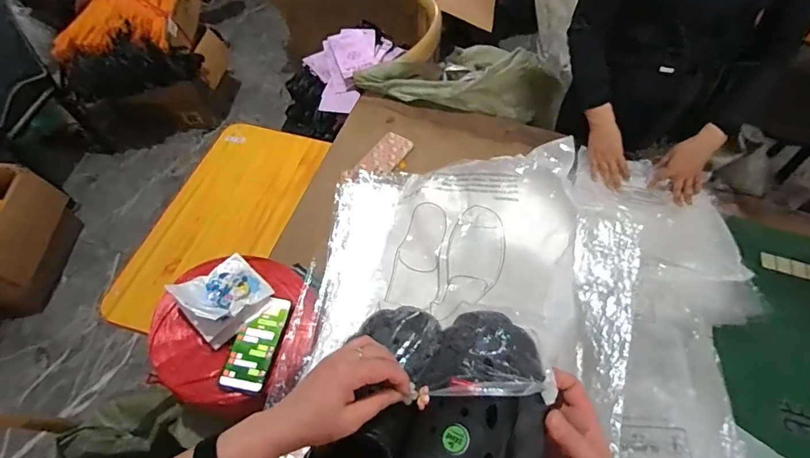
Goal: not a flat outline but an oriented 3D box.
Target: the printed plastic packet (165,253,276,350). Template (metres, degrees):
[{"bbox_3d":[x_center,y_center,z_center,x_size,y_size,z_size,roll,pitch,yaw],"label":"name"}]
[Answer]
[{"bbox_3d":[-0.310,0.110,0.770,0.122,0.056,0.131,39,65,23],"label":"printed plastic packet"}]

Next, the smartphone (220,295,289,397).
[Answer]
[{"bbox_3d":[-0.245,0.189,0.754,0.068,0.012,0.155,10,58,7],"label":"smartphone"}]

